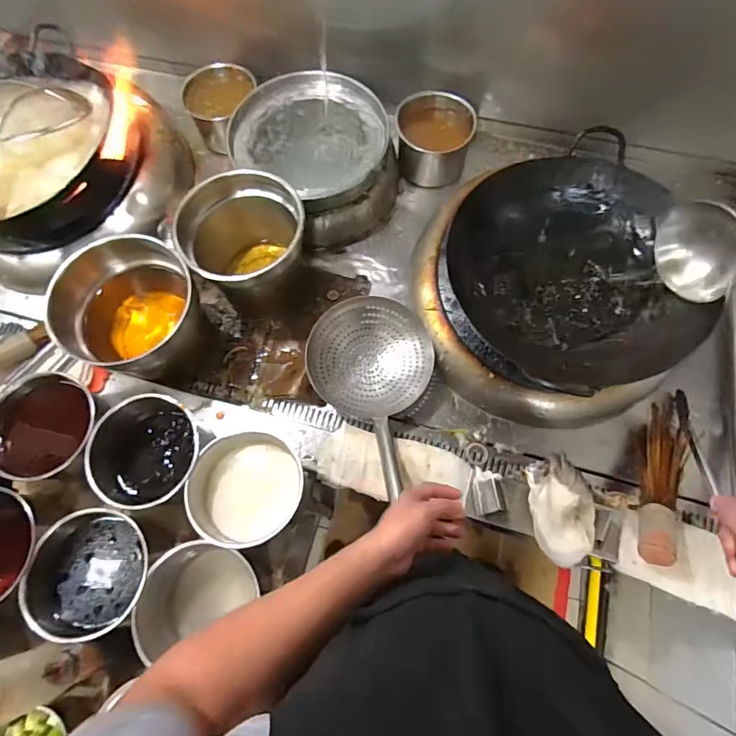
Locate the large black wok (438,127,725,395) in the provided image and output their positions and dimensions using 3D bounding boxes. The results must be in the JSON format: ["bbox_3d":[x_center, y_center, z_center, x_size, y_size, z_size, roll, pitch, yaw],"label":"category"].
[{"bbox_3d":[0.325,-0.171,0.767,0.371,0.129,0.382,1,70,2],"label":"large black wok"}]

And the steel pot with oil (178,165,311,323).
[{"bbox_3d":[-0.219,-0.216,0.858,0.212,0.234,0.193,-1,70,2],"label":"steel pot with oil"}]

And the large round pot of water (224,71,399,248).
[{"bbox_3d":[-0.111,-0.449,0.965,0.286,0.184,0.340,-43,74,-13],"label":"large round pot of water"}]

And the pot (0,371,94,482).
[{"bbox_3d":[-0.524,0.105,0.757,0.176,0.118,0.167,-1,70,2],"label":"pot"}]

